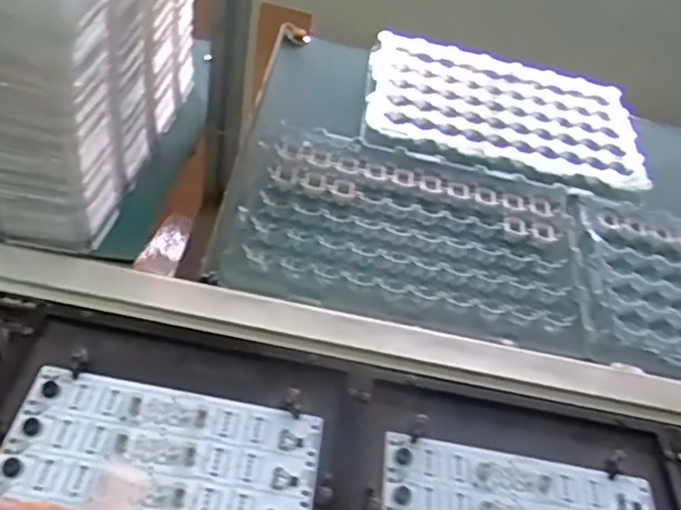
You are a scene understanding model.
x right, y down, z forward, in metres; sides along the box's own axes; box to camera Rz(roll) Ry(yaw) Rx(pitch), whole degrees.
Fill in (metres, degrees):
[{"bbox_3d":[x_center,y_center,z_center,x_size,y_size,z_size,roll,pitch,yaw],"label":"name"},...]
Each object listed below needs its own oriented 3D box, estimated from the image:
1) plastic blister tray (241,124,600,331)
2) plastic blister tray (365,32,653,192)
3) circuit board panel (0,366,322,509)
[{"bbox_3d":[0.082,-0.035,0.645,0.330,0.018,0.219,12,47,-4],"label":"plastic blister tray"},{"bbox_3d":[0.209,-0.180,0.809,0.341,0.022,0.219,13,46,-6],"label":"plastic blister tray"},{"bbox_3d":[-0.121,0.146,0.440,0.210,0.005,0.122,13,43,-3],"label":"circuit board panel"}]

